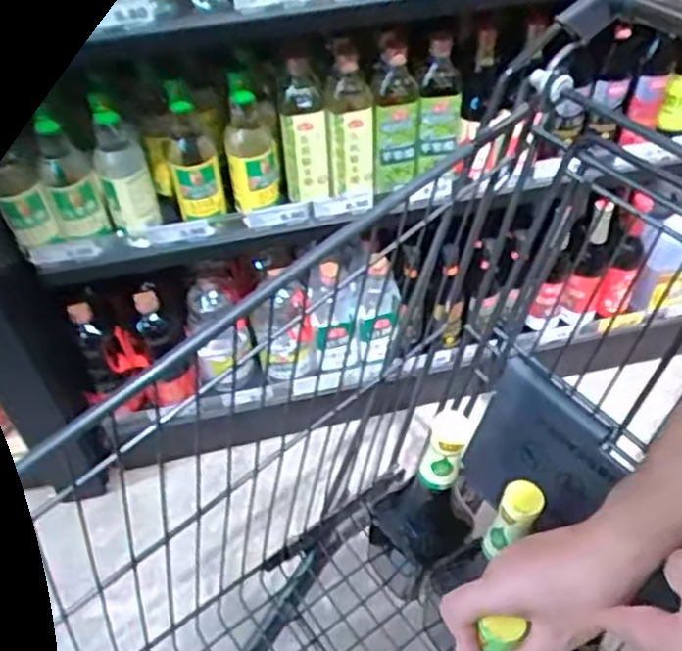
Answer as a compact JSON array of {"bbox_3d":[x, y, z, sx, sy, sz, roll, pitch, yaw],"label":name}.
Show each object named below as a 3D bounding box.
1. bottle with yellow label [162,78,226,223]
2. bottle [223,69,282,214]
[{"bbox_3d":[-0.204,-0.242,0.941,0.066,0.198,0.062,-12,48,-7],"label":"bottle with yellow label"},{"bbox_3d":[-0.125,-0.257,0.969,0.072,0.189,0.087,-8,47,-4],"label":"bottle"}]

